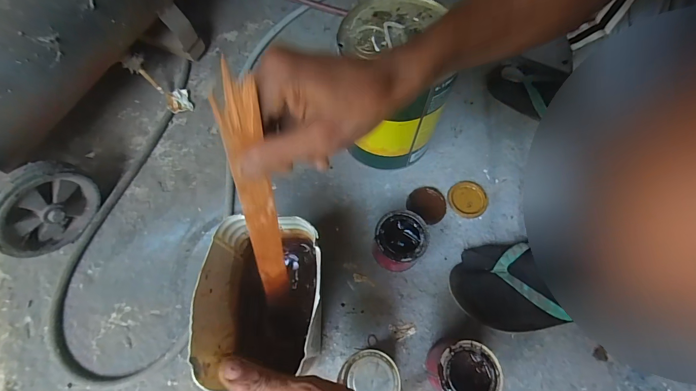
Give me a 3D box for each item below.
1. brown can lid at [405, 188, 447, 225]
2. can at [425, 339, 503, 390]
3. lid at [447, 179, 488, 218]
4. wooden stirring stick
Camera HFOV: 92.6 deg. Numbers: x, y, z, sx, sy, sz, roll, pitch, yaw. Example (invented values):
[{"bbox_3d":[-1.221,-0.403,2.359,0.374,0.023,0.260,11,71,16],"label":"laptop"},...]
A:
[{"bbox_3d":[0.131,0.013,0.545,0.063,0.009,0.056,38,73,14],"label":"brown can lid"},{"bbox_3d":[0.142,0.222,0.418,0.069,0.077,0.073,0,68,0],"label":"can"},{"bbox_3d":[0.198,0.006,0.550,0.064,0.007,0.065,0,68,0],"label":"lid"},{"bbox_3d":[-0.072,0.016,0.276,0.026,0.247,0.009,-19,50,-20],"label":"wooden stirring stick"}]

